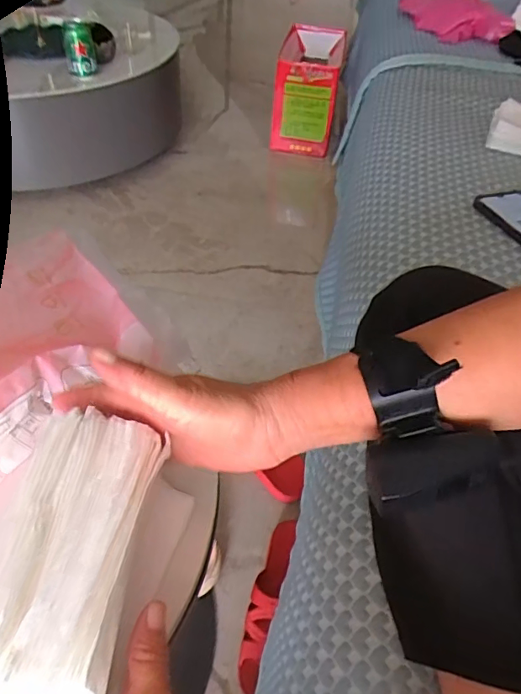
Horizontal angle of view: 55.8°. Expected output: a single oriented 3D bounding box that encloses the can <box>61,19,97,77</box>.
[{"bbox_3d":[-0.414,-0.685,1.130,0.061,0.113,0.068,-7,48,-13],"label":"can"}]

